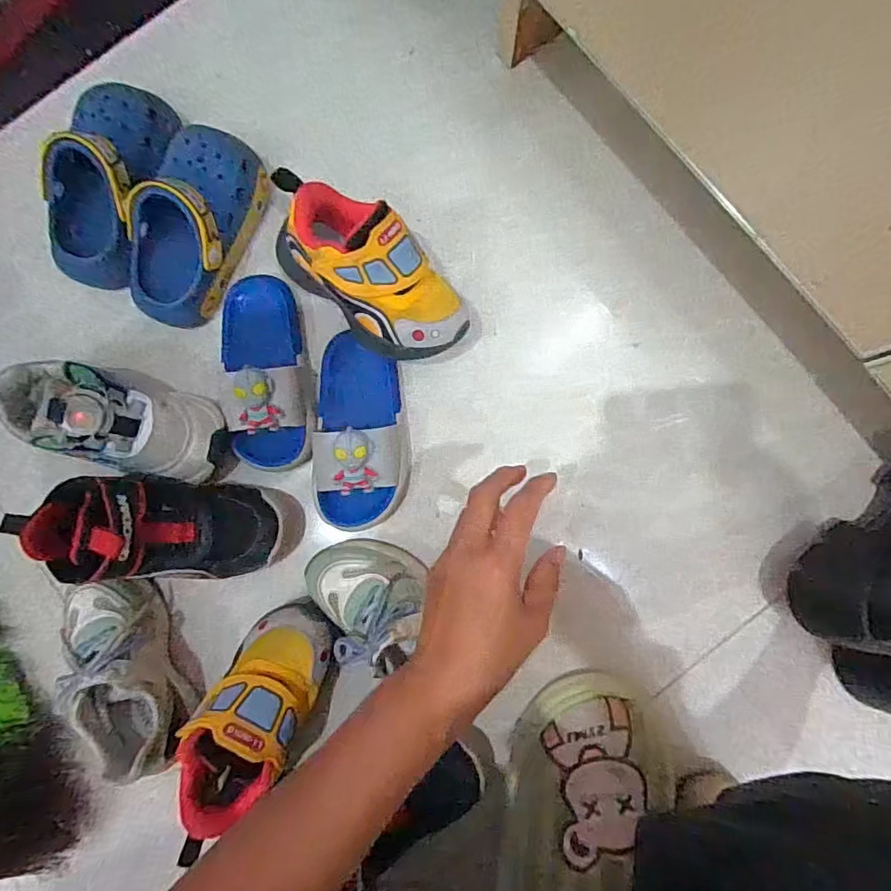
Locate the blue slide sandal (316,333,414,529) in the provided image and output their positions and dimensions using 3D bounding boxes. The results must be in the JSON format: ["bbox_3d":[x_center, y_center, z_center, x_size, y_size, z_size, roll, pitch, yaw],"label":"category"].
[{"bbox_3d":[-0.075,-0.014,0.459,0.083,0.052,0.171,-1,85,0],"label":"blue slide sandal"}]

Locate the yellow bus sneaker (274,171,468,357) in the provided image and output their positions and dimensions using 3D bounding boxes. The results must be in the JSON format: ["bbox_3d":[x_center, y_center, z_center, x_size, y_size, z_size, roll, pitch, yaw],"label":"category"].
[{"bbox_3d":[-0.062,-0.140,0.448,0.174,0.095,0.086,40,87,4],"label":"yellow bus sneaker"}]

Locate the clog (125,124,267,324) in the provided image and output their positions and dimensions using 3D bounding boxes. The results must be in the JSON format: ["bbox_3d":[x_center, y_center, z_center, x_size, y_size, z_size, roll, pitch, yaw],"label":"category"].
[{"bbox_3d":[-0.220,-0.192,0.462,0.082,0.068,0.172,22,85,2],"label":"clog"}]

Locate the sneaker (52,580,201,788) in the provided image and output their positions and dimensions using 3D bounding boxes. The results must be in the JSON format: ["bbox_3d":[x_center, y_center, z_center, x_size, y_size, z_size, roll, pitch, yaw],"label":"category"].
[{"bbox_3d":[-0.265,0.187,0.441,0.083,0.064,0.169,-15,85,-1],"label":"sneaker"}]

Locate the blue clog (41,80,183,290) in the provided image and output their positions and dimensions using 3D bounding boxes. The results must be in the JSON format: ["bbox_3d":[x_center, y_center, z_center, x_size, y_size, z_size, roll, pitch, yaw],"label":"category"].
[{"bbox_3d":[-0.290,-0.228,0.462,0.087,0.064,0.174,22,85,2],"label":"blue clog"}]

